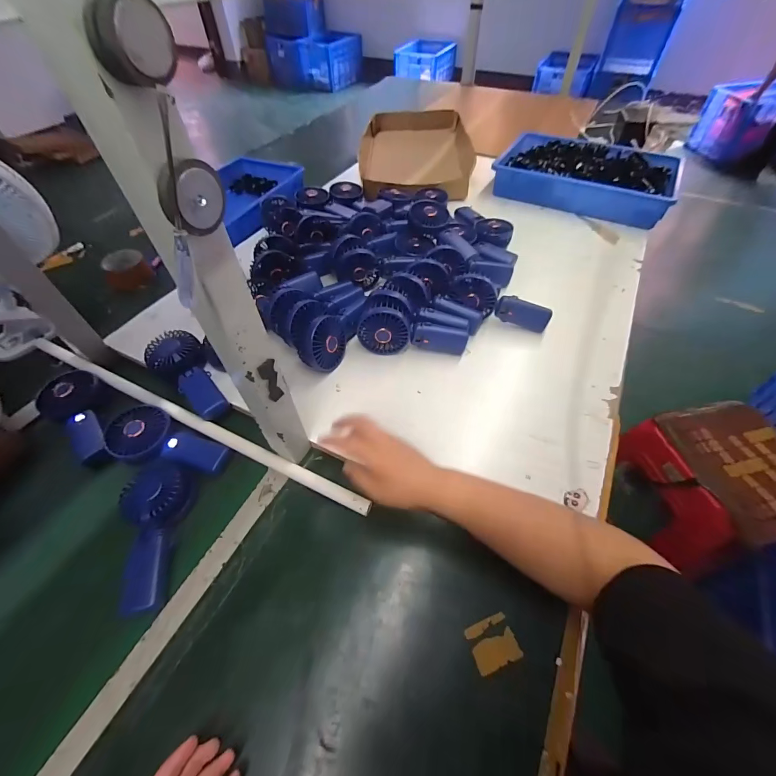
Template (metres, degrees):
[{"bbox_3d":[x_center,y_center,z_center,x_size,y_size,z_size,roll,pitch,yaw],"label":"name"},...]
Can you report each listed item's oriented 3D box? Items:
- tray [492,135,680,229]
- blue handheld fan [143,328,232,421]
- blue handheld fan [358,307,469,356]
[{"bbox_3d":[0.516,-0.564,0.980,0.424,0.082,0.258,23,56,17],"label":"tray"},{"bbox_3d":[-0.320,-0.024,0.603,0.176,0.055,0.081,33,59,23],"label":"blue handheld fan"},{"bbox_3d":[0.043,-0.091,0.622,0.179,0.083,0.036,1,53,1],"label":"blue handheld fan"}]

